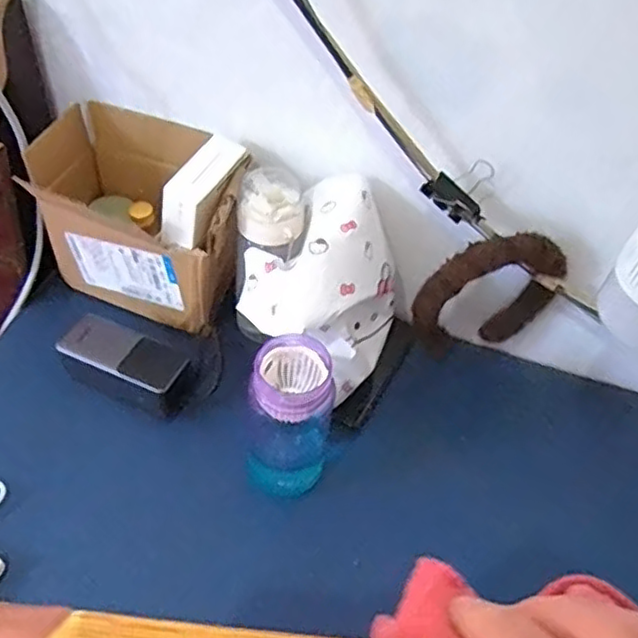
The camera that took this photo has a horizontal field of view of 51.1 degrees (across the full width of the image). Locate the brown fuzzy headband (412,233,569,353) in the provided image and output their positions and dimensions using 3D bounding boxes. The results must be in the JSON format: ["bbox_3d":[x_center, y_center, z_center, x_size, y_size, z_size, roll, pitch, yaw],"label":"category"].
[{"bbox_3d":[0.168,-0.020,0.661,0.141,0.166,0.043,-16,53,-19],"label":"brown fuzzy headband"}]

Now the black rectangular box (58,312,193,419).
[{"bbox_3d":[-0.194,0.048,0.672,0.136,0.035,0.063,22,51,13],"label":"black rectangular box"}]

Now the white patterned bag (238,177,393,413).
[{"bbox_3d":[0.007,-0.028,0.641,0.133,0.146,0.165,18,50,9],"label":"white patterned bag"}]

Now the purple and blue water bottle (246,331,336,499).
[{"bbox_3d":[-0.026,0.090,0.590,0.071,0.158,0.066,9,49,1],"label":"purple and blue water bottle"}]

